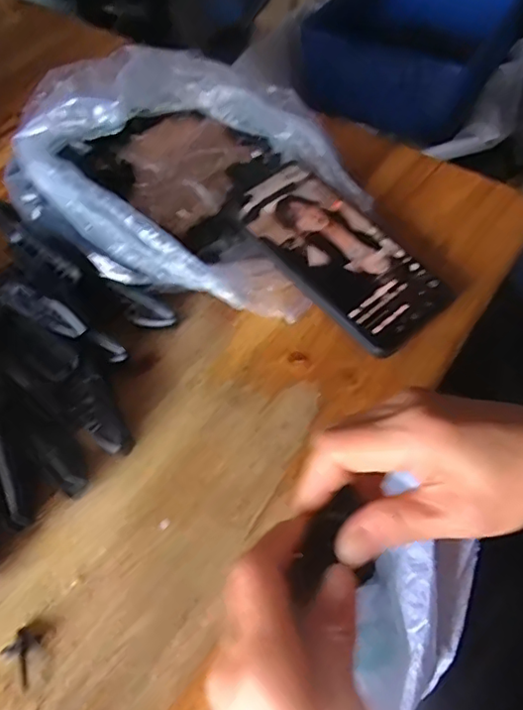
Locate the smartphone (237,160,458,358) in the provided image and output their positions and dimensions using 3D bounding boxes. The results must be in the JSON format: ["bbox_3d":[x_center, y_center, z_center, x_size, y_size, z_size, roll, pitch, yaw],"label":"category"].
[{"bbox_3d":[0.053,-0.075,0.404,0.078,0.007,0.164,-35,69,-20],"label":"smartphone"}]

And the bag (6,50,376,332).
[{"bbox_3d":[-0.043,-0.146,0.427,0.238,0.081,0.233,29,64,19],"label":"bag"}]

